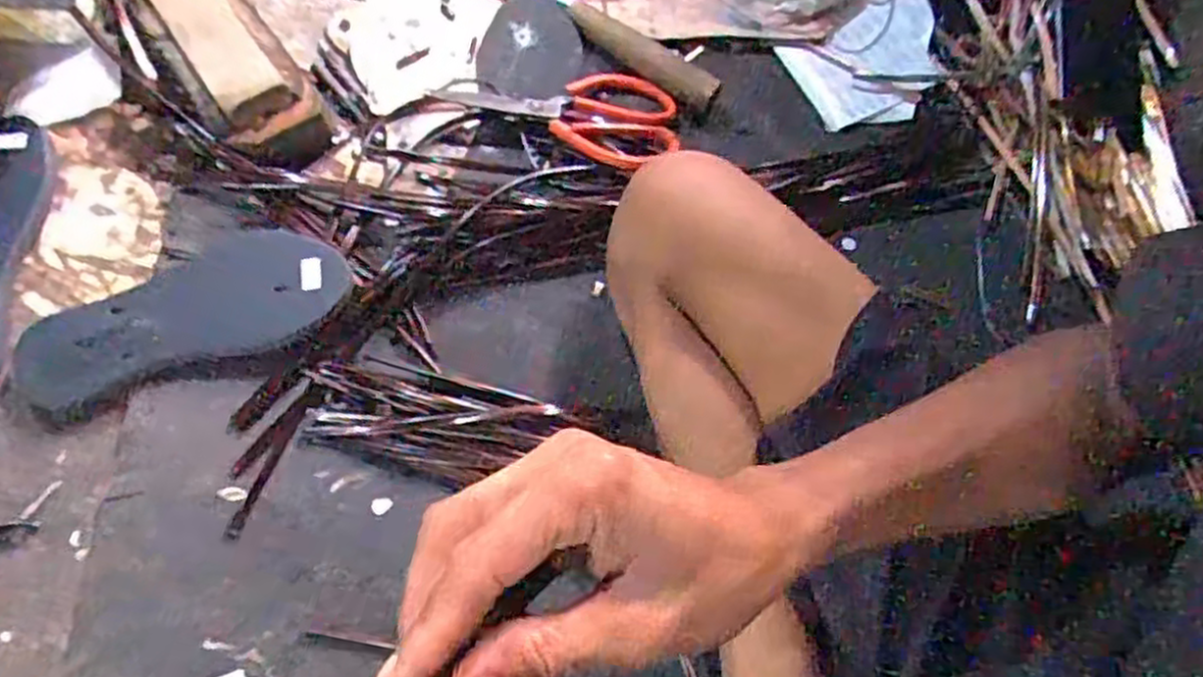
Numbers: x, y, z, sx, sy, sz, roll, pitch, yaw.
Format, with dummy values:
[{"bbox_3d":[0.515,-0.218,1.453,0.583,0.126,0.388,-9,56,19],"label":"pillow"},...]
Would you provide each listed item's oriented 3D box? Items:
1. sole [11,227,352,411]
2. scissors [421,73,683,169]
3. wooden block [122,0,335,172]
[{"bbox_3d":[-0.306,-0.023,0.563,0.233,0.027,0.095,-15,70,-9],"label":"sole"},{"bbox_3d":[-0.034,-0.187,0.647,0.196,0.017,0.094,0,68,-3],"label":"scissors"},{"bbox_3d":[-0.309,-0.234,0.627,0.086,0.063,0.227,-33,75,-15],"label":"wooden block"}]

